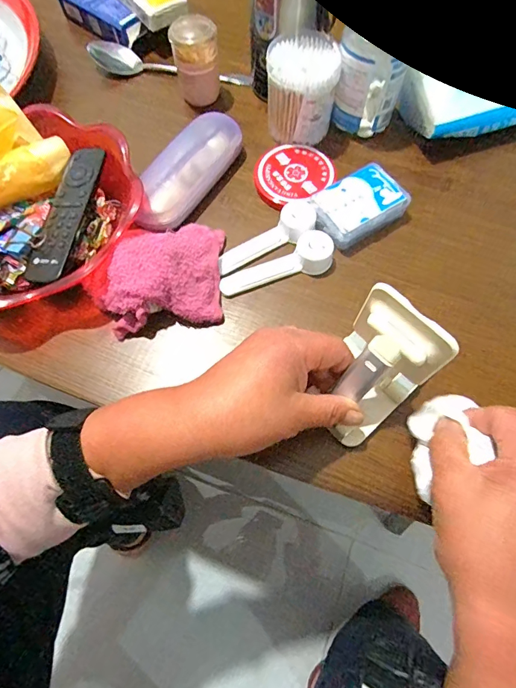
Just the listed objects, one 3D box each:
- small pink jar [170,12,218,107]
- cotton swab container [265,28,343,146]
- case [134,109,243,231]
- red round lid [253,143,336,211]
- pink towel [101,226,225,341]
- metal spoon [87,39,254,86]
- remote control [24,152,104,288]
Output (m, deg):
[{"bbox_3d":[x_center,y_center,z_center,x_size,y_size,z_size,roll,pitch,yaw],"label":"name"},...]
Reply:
[{"bbox_3d":[-0.066,-0.302,0.438,0.044,0.069,0.041,0,67,1],"label":"small pink jar"},{"bbox_3d":[0.044,-0.257,0.411,0.068,0.067,0.079,2,69,2],"label":"cotton swab container"},{"bbox_3d":[-0.071,-0.170,0.400,0.052,0.026,0.148,29,71,13],"label":"case"},{"bbox_3d":[0.033,-0.173,0.412,0.073,0.010,0.082,42,74,17],"label":"red round lid"},{"bbox_3d":[-0.079,-0.061,0.353,0.100,0.034,0.089,-9,67,-3],"label":"pink towel"},{"bbox_3d":[-0.100,-0.325,0.475,0.185,0.028,0.031,5,67,4],"label":"metal spoon"},{"bbox_3d":[-0.175,-0.120,0.370,0.037,0.014,0.137,8,68,5],"label":"remote control"}]

